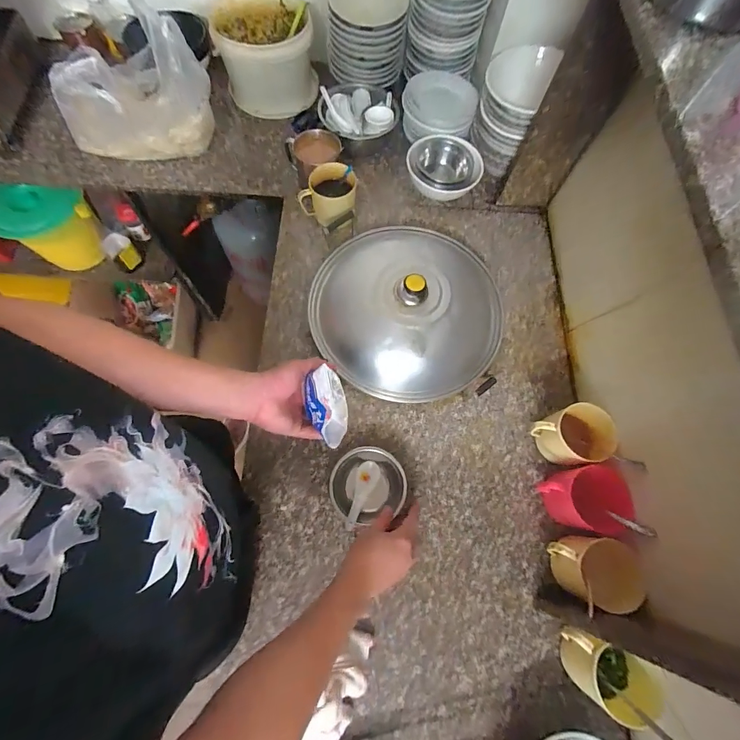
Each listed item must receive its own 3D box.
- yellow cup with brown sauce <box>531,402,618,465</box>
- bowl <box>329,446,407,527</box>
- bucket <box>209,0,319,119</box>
[{"bbox_3d":[0.348,0.119,0.633,0.094,0.108,0.094,1,69,-3],"label":"yellow cup with brown sauce"},{"bbox_3d":[-0.005,0.194,0.621,0.123,0.048,0.115,1,69,-3],"label":"bowl"},{"bbox_3d":[-0.258,-0.774,0.909,0.225,0.178,0.217,1,69,-3],"label":"bucket"}]

